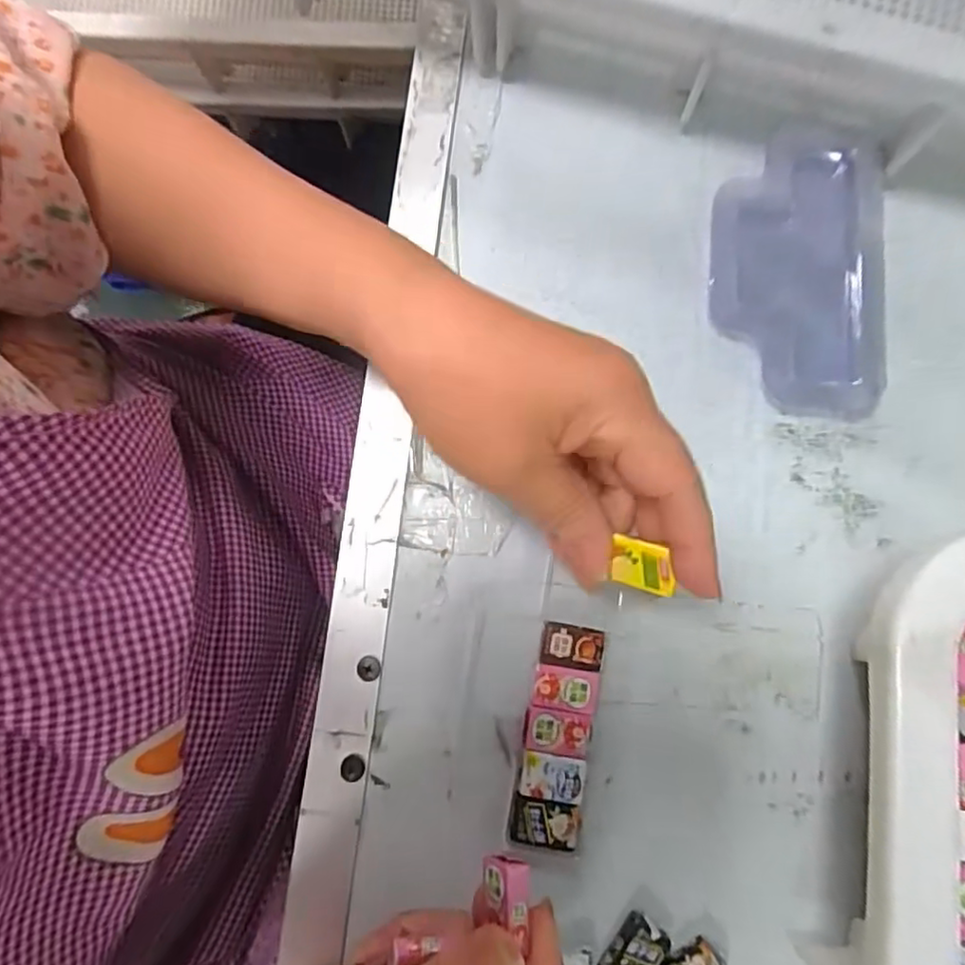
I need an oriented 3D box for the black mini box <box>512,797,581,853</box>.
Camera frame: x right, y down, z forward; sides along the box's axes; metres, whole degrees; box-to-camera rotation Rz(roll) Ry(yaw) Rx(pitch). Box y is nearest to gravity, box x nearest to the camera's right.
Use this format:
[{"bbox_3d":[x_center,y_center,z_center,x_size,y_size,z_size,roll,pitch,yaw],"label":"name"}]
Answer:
[{"bbox_3d":[0.024,0.132,0.243,0.025,0.007,0.017,7,79,1],"label":"black mini box"}]

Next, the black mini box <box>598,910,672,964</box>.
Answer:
[{"bbox_3d":[0.057,0.178,0.235,0.026,0.007,0.019,-42,82,-8],"label":"black mini box"}]

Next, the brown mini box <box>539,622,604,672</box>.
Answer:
[{"bbox_3d":[0.036,0.068,0.257,0.025,0.008,0.017,9,79,1],"label":"brown mini box"}]

